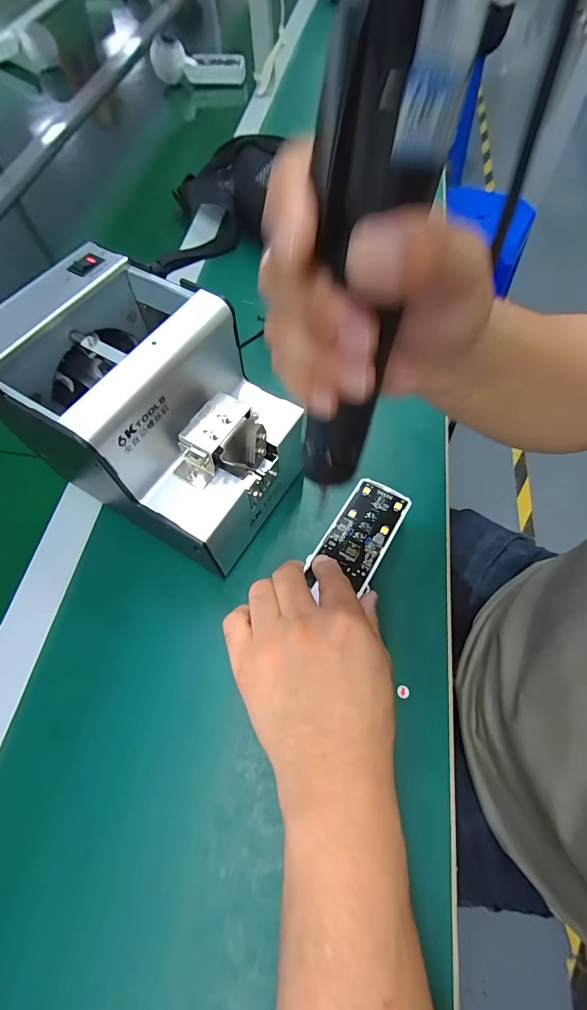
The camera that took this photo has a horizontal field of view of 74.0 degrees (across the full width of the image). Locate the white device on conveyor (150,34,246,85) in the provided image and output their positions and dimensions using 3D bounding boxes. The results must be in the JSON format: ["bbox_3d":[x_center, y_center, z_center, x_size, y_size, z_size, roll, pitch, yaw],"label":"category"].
[{"bbox_3d":[-0.177,-0.815,0.713,0.168,0.056,0.035,5,63,4],"label":"white device on conveyor"}]

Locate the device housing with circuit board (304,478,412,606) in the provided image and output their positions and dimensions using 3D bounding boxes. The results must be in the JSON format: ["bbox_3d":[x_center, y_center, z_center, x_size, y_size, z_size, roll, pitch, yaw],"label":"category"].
[{"bbox_3d":[0.049,0.023,0.294,0.043,0.009,0.101,30,67,15],"label":"device housing with circuit board"}]

